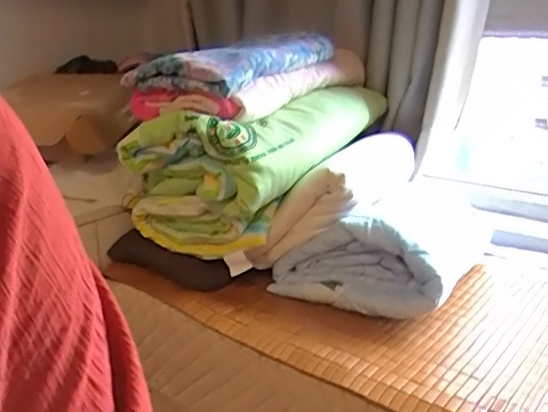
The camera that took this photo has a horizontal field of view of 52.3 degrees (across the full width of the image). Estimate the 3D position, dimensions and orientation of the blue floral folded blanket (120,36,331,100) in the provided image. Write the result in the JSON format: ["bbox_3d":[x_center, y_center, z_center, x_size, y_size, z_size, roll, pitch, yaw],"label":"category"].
[{"bbox_3d":[-0.080,-0.300,1.155,0.254,0.088,0.390,12,21,32],"label":"blue floral folded blanket"}]

